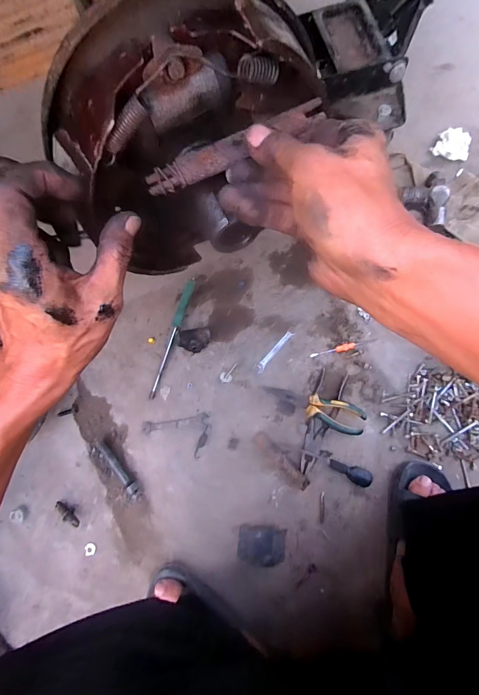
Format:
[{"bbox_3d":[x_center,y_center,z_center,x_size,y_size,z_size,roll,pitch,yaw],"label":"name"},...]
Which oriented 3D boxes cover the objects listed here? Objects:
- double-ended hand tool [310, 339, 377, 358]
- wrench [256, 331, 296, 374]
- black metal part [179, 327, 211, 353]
[{"bbox_3d":[0.208,0.001,0.681,0.131,0.010,0.013,-15,80,-1],"label":"double-ended hand tool"},{"bbox_3d":[0.071,0.008,0.690,0.017,0.009,0.106,40,82,10],"label":"wrench"},{"bbox_3d":[-0.089,-0.012,0.683,0.065,0.038,0.045,-9,77,0],"label":"black metal part"}]

